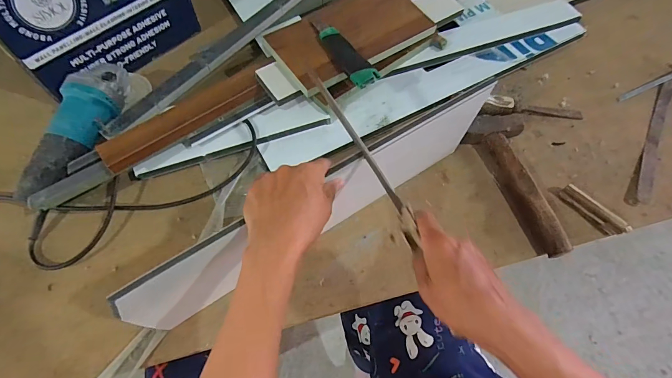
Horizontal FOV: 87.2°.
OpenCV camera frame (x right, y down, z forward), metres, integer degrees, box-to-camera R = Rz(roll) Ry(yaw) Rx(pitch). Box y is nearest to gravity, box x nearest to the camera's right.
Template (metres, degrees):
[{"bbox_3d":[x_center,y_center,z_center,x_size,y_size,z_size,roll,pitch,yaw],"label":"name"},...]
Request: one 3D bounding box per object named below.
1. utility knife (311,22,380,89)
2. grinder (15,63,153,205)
[{"bbox_3d":[0.011,-0.217,0.551,0.037,0.017,0.147,-30,65,-16],"label":"utility knife"},{"bbox_3d":[-0.398,-0.104,0.548,0.092,0.079,0.263,4,61,3],"label":"grinder"}]

